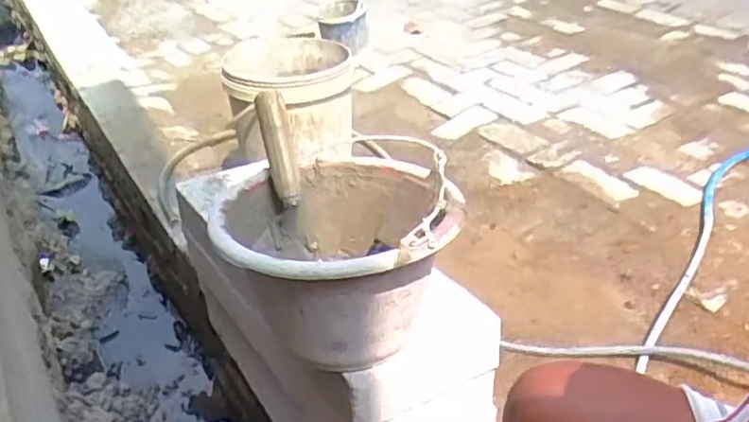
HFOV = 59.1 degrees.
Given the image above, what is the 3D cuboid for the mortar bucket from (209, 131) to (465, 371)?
[{"bbox_3d":[-0.030,0.047,0.671,0.223,0.141,0.208,-4,34,3],"label":"mortar bucket"}]

